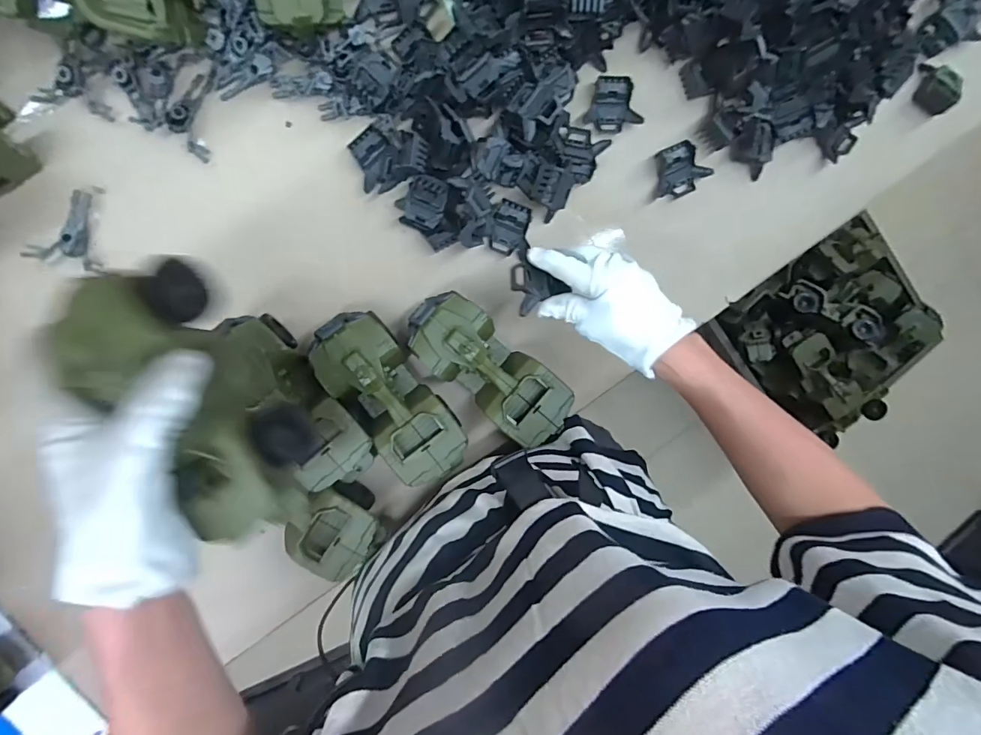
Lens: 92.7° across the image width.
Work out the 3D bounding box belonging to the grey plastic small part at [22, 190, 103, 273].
[{"bbox_3d":[-0.411,-0.137,0.464,0.057,0.012,0.076,13,93,-9],"label":"grey plastic small part"}]

